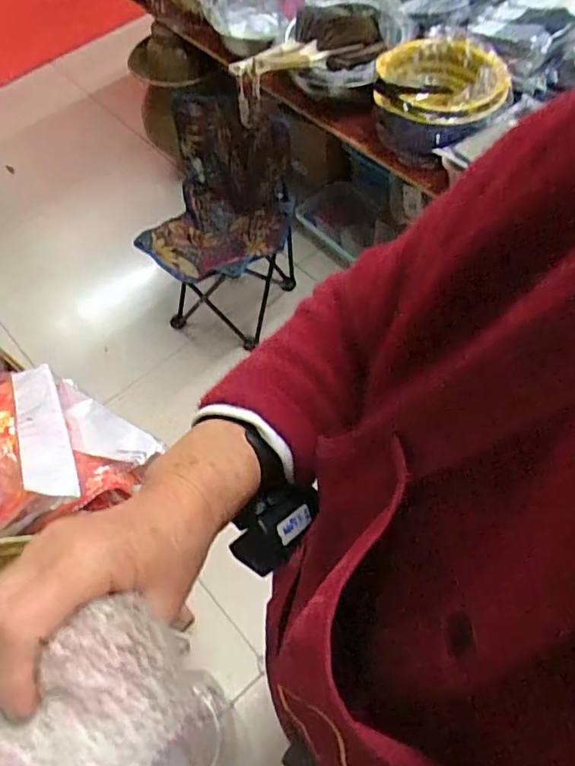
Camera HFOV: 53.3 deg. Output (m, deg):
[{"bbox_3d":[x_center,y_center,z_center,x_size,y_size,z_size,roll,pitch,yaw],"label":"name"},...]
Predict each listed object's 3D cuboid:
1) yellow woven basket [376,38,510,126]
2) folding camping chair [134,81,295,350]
[{"bbox_3d":[0.328,-0.644,1.227,0.273,0.066,0.271,-2,60,3],"label":"yellow woven basket"},{"bbox_3d":[-0.173,-0.398,1.500,0.387,0.558,0.337,-6,59,0],"label":"folding camping chair"}]

